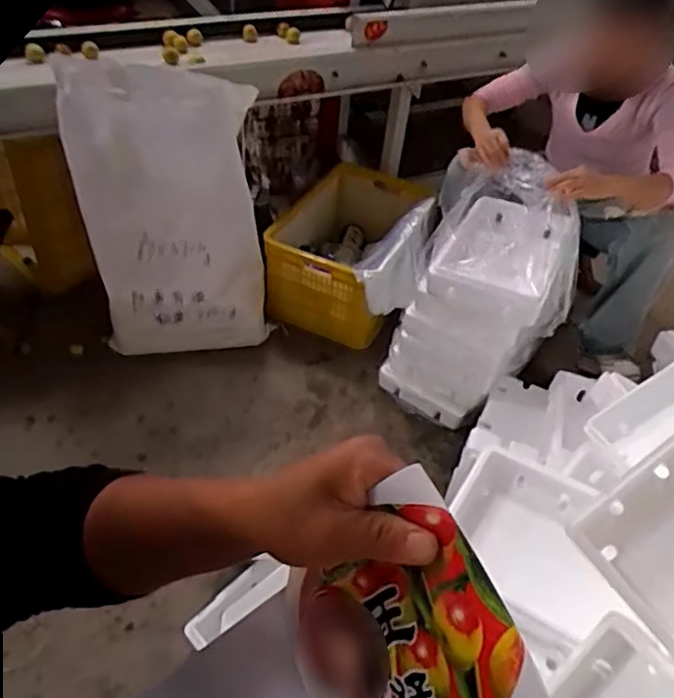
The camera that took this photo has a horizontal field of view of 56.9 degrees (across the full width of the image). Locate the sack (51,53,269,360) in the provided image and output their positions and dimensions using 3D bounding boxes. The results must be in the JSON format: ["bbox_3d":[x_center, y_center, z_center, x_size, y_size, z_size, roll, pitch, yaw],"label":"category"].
[{"bbox_3d":[-0.408,-0.313,1.557,0.449,0.742,0.252,-6,47,-13],"label":"sack"}]

